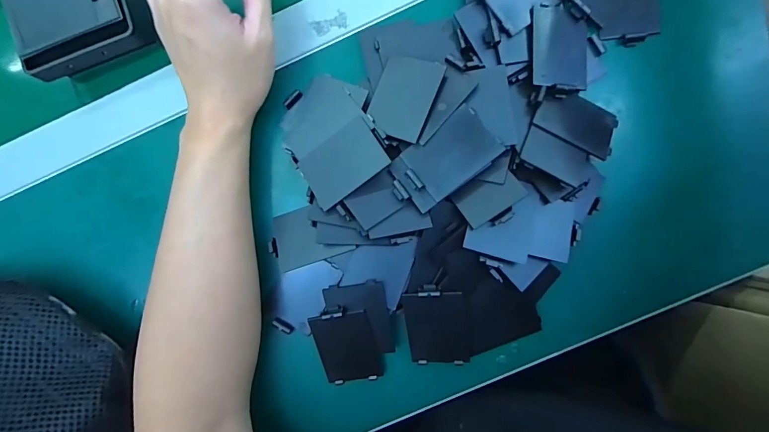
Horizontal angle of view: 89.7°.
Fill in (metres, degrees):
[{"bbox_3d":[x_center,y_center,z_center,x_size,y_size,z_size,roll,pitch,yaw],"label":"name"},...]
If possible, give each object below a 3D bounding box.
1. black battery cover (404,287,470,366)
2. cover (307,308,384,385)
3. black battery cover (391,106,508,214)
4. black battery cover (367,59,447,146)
[{"bbox_3d":[0.039,0.085,0.291,0.044,0.008,0.067,-6,109,12],"label":"black battery cover"},{"bbox_3d":[-0.030,0.101,0.296,0.045,0.009,0.066,-12,105,9],"label":"cover"},{"bbox_3d":[0.042,-0.039,0.277,0.077,0.009,0.043,-38,89,2],"label":"black battery cover"},{"bbox_3d":[0.014,-0.089,0.286,0.044,0.009,0.066,20,76,10],"label":"black battery cover"}]

